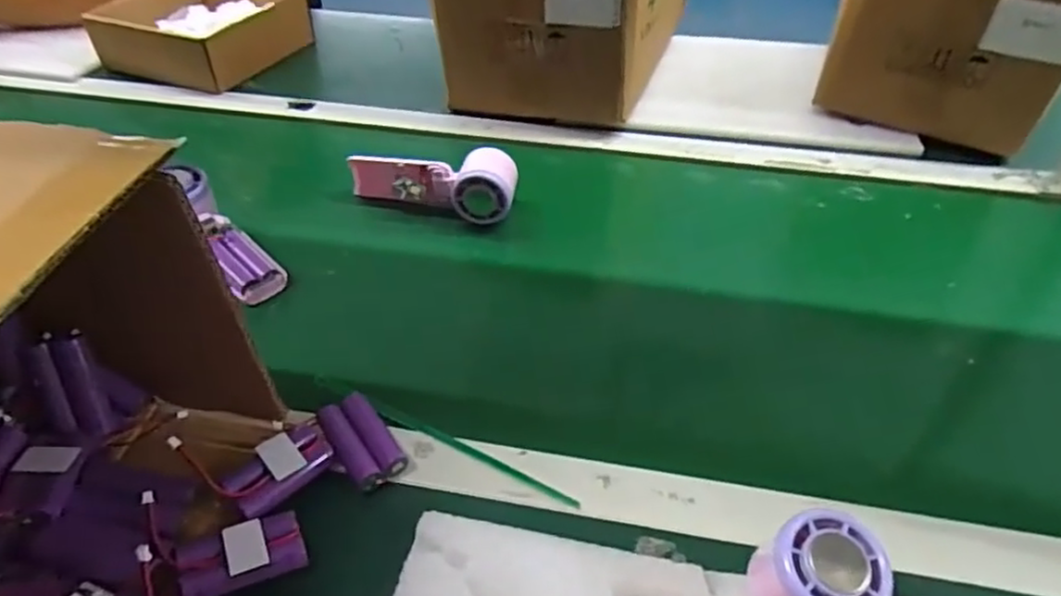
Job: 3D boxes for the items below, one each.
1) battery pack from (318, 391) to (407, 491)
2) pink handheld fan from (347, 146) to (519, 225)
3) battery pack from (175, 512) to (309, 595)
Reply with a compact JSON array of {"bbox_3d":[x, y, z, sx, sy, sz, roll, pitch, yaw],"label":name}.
[{"bbox_3d":[-0.115,0.097,0.469,0.034,0.021,0.073,-28,50,-24],"label":"battery pack"},{"bbox_3d":[-0.092,-0.118,0.682,0.164,0.054,0.063,10,45,13],"label":"pink handheld fan"},{"bbox_3d":[-0.166,0.148,0.399,0.065,0.015,0.037,-19,46,-16],"label":"battery pack"}]

